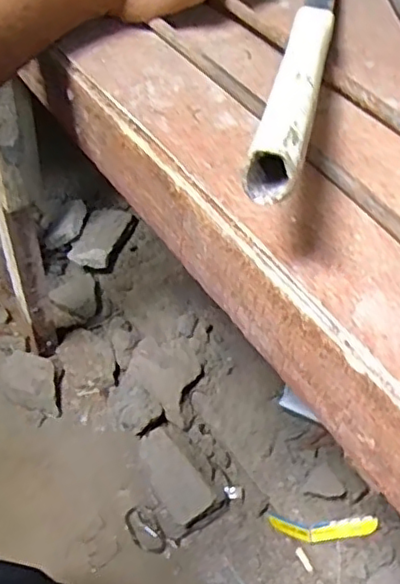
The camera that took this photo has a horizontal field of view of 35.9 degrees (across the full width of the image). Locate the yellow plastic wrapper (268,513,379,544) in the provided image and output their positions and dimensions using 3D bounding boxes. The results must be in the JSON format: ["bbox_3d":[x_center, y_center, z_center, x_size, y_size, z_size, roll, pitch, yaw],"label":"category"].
[{"bbox_3d":[0.161,0.313,0.822,0.143,0.020,0.038,-5,46,16],"label":"yellow plastic wrapper"}]

